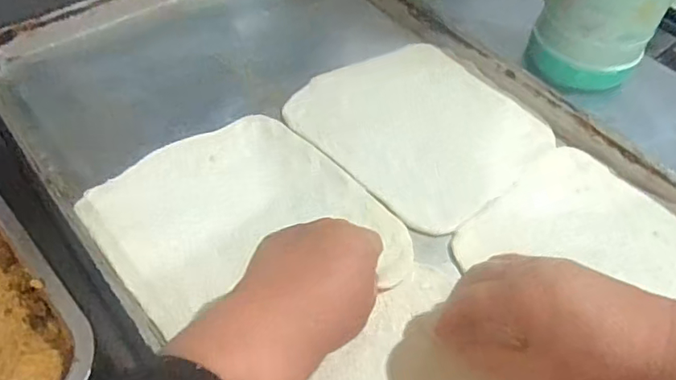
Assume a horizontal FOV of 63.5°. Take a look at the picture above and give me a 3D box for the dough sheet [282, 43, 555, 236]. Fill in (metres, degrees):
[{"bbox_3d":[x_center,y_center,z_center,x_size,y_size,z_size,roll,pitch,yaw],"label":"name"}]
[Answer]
[{"bbox_3d":[0.073,-0.061,0.495,0.178,0.007,0.196,-32,61,-26],"label":"dough sheet"}]

